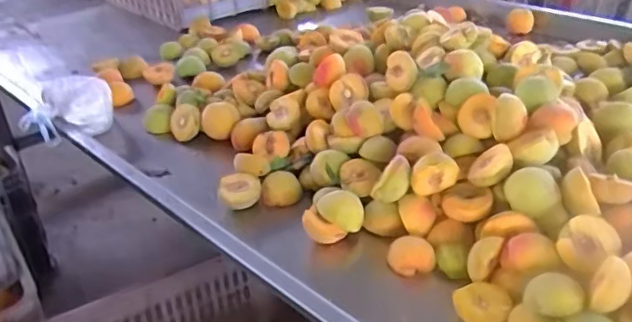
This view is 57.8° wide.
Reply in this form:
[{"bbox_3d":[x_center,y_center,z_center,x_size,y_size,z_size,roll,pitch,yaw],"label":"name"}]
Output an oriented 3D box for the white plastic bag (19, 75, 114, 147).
[{"bbox_3d":[-0.436,-0.096,1.022,0.129,0.068,0.141,-2,31,0],"label":"white plastic bag"}]

